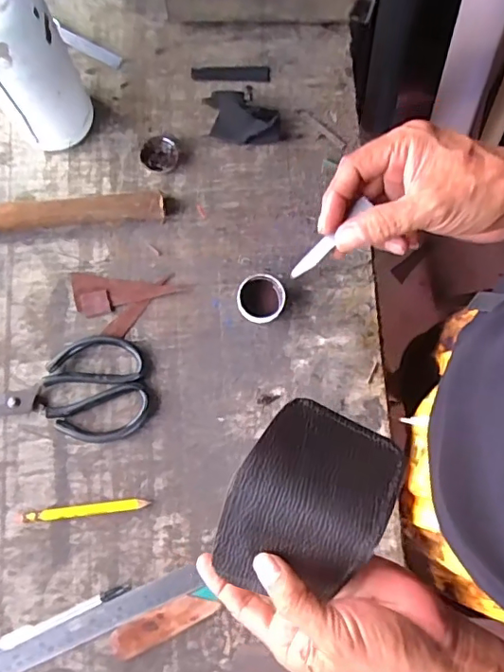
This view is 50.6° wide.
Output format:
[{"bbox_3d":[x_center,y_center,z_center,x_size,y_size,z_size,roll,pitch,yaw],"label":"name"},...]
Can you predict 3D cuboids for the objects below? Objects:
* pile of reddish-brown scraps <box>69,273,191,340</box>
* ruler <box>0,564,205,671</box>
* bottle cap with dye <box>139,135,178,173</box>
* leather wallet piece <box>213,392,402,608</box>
[{"bbox_3d":[-0.128,-0.033,0.553,0.114,0.007,0.064,1,80,-1],"label":"pile of reddish-brown scraps"},{"bbox_3d":[-0.205,0.293,0.496,0.327,0.004,0.027,-24,78,-4],"label":"ruler"},{"bbox_3d":[-0.101,-0.200,0.581,0.040,0.010,0.045,-8,80,-3],"label":"bottle cap with dye"},{"bbox_3d":[0.031,0.096,0.306,0.082,0.027,0.107,26,81,3],"label":"leather wallet piece"}]

